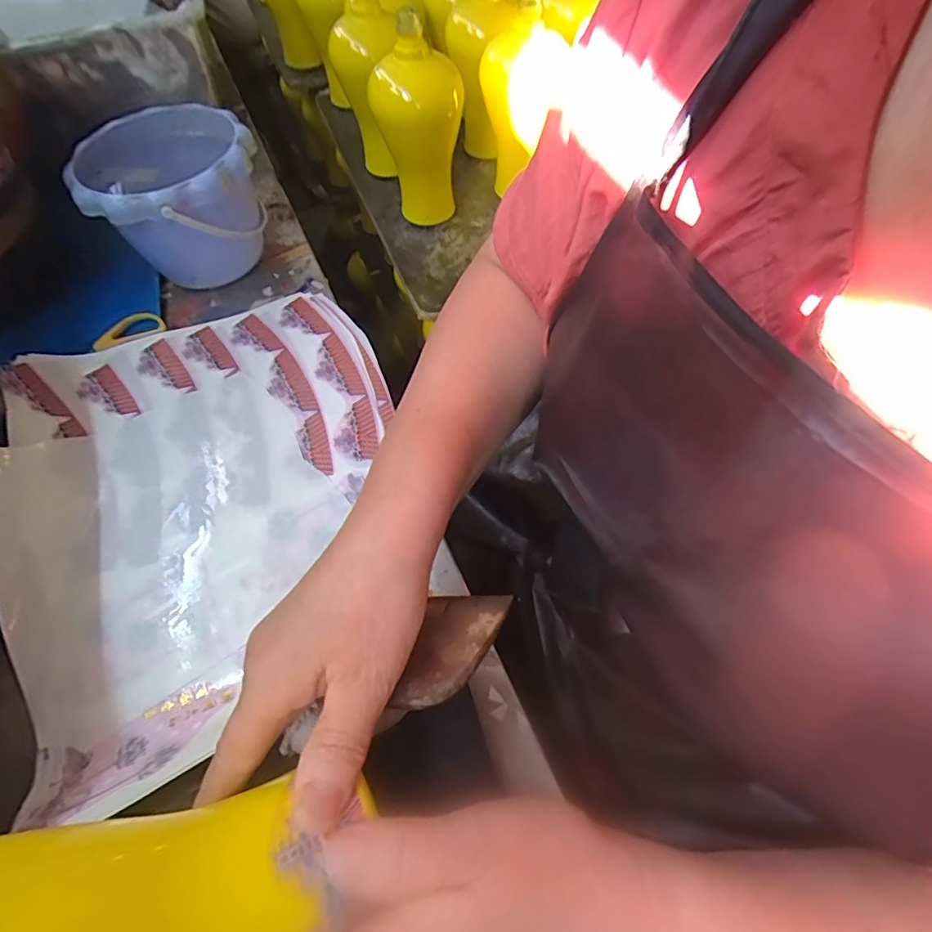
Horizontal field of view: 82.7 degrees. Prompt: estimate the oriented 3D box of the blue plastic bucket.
[{"bbox_3d":[-0.268,-0.248,0.510,0.153,0.115,0.157,-28,60,-15],"label":"blue plastic bucket"}]

